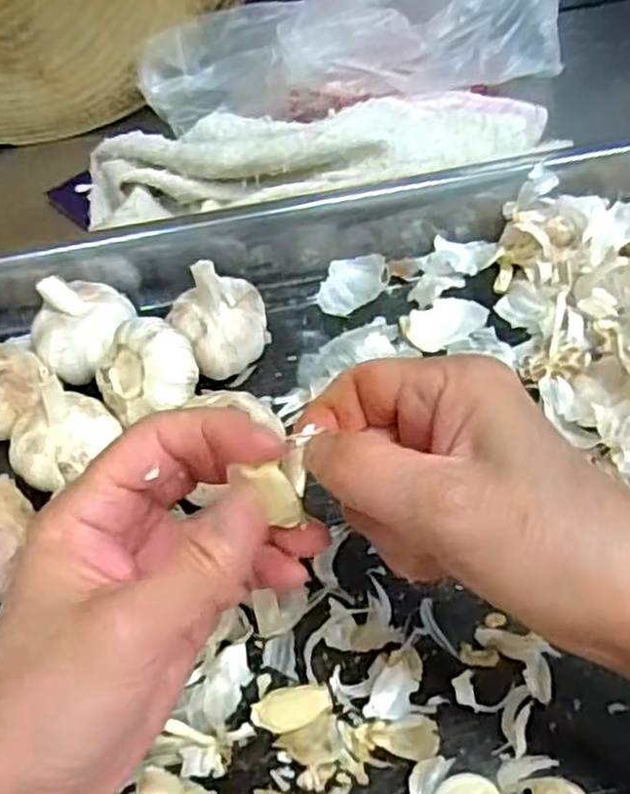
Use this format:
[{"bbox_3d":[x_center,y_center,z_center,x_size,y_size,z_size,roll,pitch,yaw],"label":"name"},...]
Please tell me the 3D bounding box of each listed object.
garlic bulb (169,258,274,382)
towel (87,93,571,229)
[{"bbox_3d":[-0.052,-0.044,0.402,0.050,0.057,0.043,-10,51,-4],"label":"garlic bulb"},{"bbox_3d":[0.003,-0.166,0.502,0.319,0.047,0.084,-7,51,-1],"label":"towel"}]

